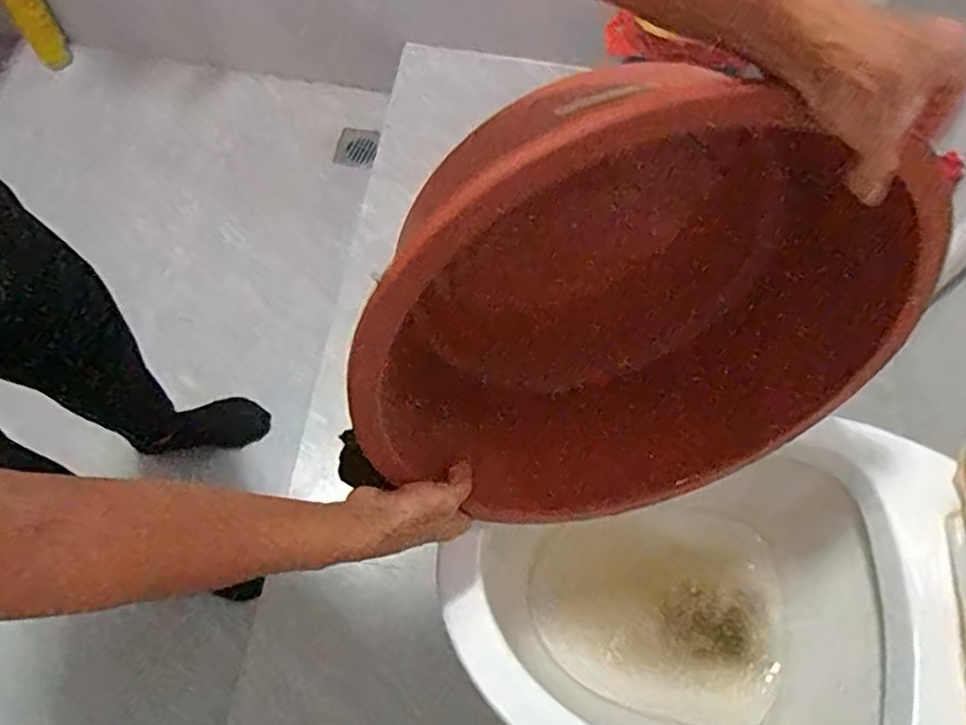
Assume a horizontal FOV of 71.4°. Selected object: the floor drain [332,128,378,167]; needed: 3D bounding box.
[{"bbox_3d":[-0.266,-0.452,1.417,0.095,0.007,0.077,14,87,18],"label":"floor drain"}]

